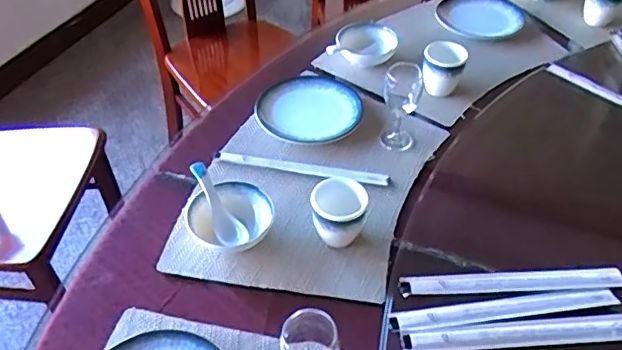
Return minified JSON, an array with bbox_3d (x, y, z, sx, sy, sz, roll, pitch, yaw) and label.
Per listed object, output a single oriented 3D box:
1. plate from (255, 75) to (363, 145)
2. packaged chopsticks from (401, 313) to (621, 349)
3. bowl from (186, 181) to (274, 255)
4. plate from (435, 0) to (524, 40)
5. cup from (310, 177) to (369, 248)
[{"bbox_3d":[-0.002,-0.111,0.952,0.165,0.027,0.165,0,46,0],"label":"plate"},{"bbox_3d":[0.234,0.176,0.622,0.263,0.013,0.027,-3,46,-3],"label":"packaged chopsticks"},{"bbox_3d":[-0.106,0.063,0.755,0.105,0.051,0.111,0,46,0],"label":"bowl"},{"bbox_3d":[0.354,-0.336,1.169,0.165,0.026,0.142,19,49,17],"label":"plate"},{"bbox_3d":[0.036,0.056,0.739,0.068,0.083,0.066,0,46,0],"label":"cup"}]

